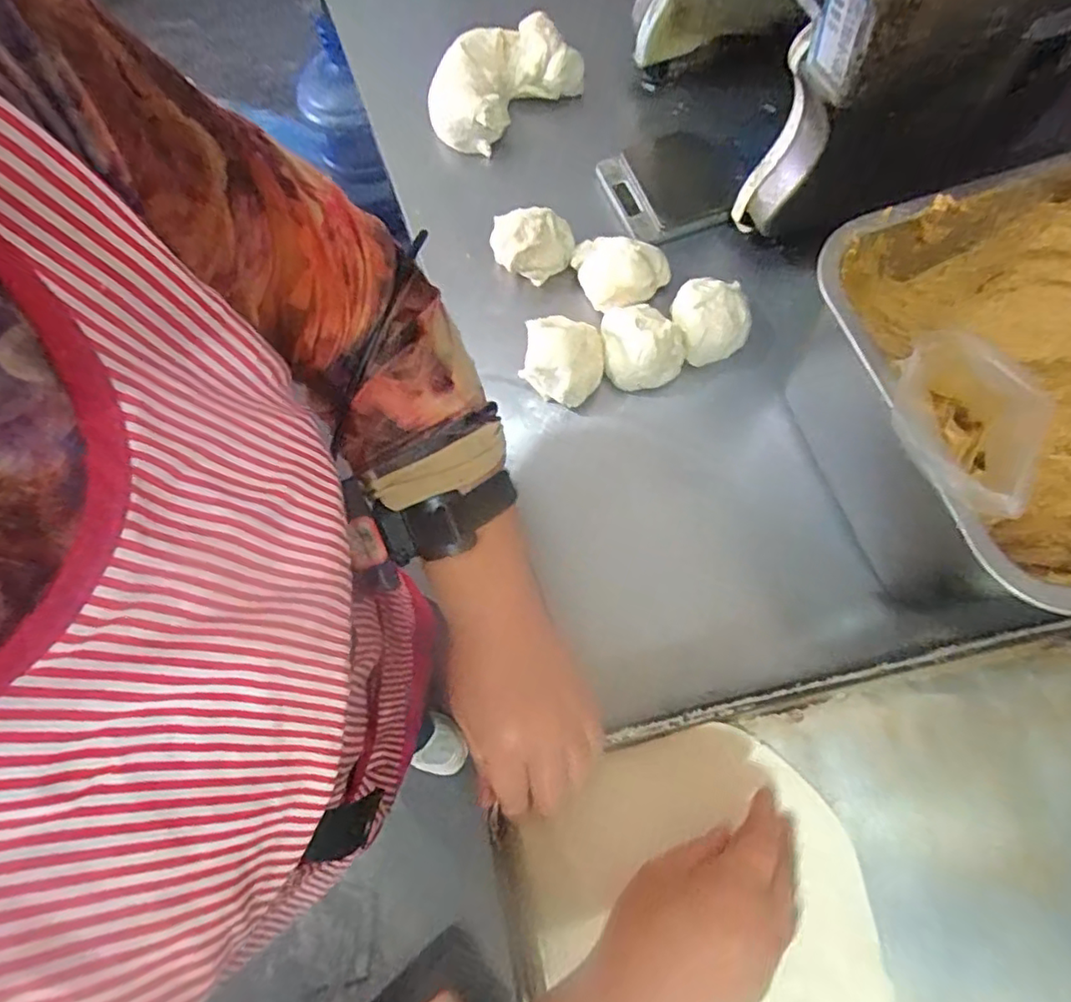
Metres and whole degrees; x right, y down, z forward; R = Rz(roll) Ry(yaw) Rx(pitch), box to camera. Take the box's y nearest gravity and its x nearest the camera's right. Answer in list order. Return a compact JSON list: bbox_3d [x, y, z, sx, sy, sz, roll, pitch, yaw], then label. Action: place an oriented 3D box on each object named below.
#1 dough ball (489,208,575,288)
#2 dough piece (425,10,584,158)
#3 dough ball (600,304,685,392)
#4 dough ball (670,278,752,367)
[{"bbox_3d":[-0.003,-0.232,0.560,0.075,0.046,0.059,1,71,2],"label":"dough ball"},{"bbox_3d":[-0.042,-0.425,0.627,0.155,0.044,0.116,-43,75,-12],"label":"dough piece"},{"bbox_3d":[0.092,-0.132,0.520,0.066,0.046,0.063,-1,71,2],"label":"dough ball"},{"bbox_3d":[0.147,-0.154,0.527,0.064,0.040,0.061,-1,71,2],"label":"dough ball"}]

